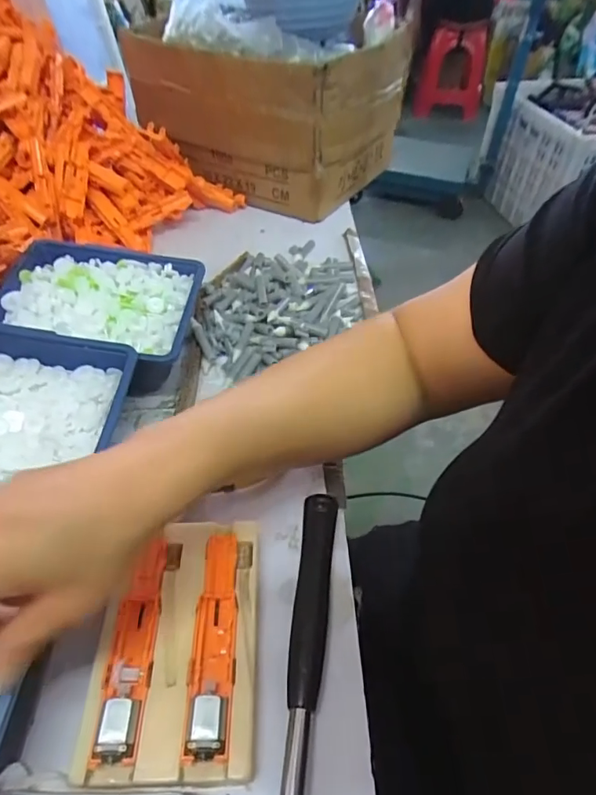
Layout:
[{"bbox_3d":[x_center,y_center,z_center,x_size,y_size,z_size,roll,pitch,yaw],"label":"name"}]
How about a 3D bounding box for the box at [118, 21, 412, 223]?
[{"bbox_3d":[-0.046,-0.405,0.678,0.329,0.167,0.250,32,56,24],"label":"box"}]

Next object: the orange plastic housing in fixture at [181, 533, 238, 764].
[{"bbox_3d":[-0.048,0.134,0.280,0.024,0.013,0.118,-1,49,-2],"label":"orange plastic housing in fixture"}]

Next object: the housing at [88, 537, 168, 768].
[{"bbox_3d":[-0.094,0.137,0.277,0.024,0.013,0.115,-2,49,-3],"label":"housing"}]

